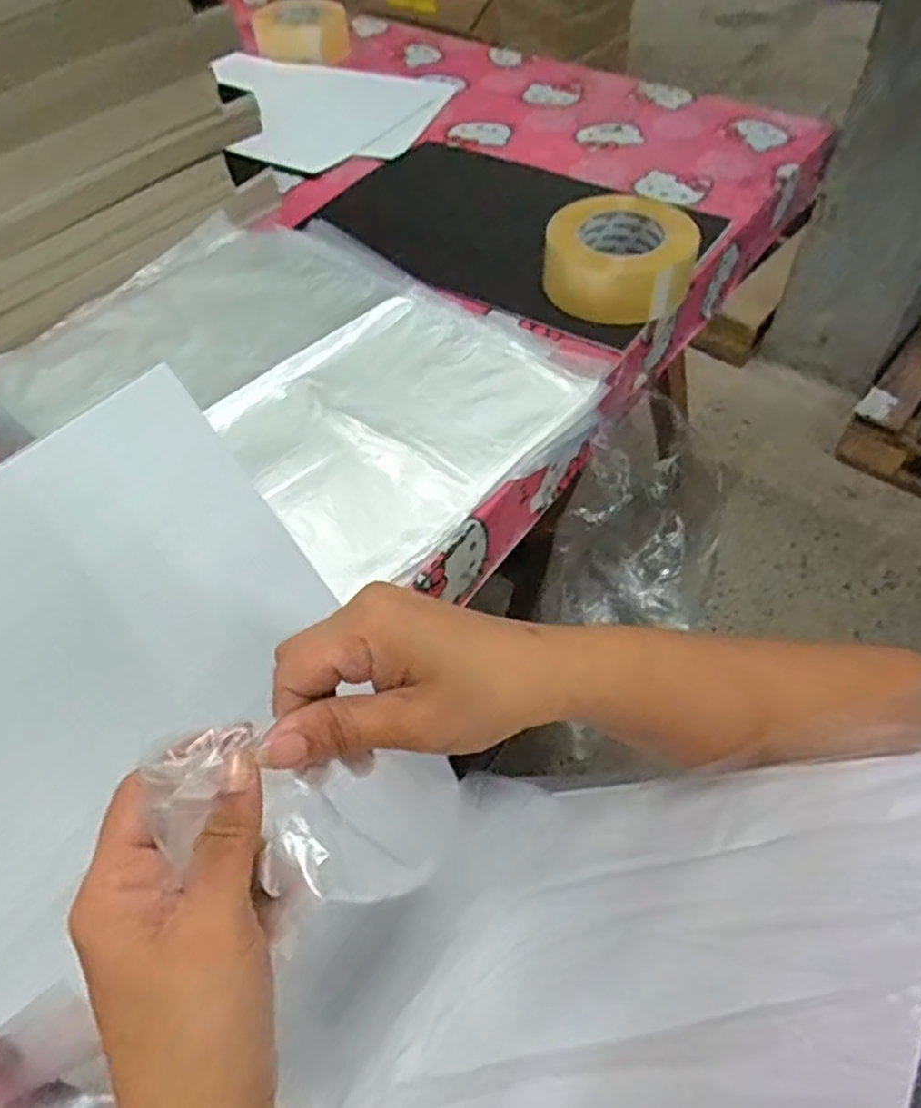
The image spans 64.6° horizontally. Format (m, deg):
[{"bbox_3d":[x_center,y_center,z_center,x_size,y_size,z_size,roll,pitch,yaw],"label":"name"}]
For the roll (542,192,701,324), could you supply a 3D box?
[{"bbox_3d":[0.144,-0.262,0.648,0.113,0.070,0.113,-1,52,1],"label":"roll"}]

